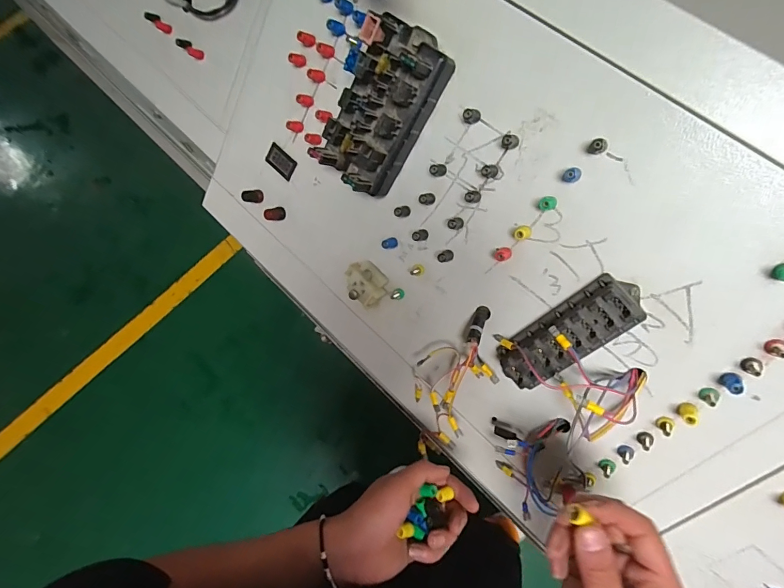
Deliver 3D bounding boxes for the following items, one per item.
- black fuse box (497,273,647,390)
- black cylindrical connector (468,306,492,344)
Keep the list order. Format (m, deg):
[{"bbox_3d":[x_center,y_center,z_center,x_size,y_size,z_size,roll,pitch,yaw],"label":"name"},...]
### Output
[{"bbox_3d":[0.164,0.042,0.382,0.144,0.040,0.057,-45,72,29],"label":"black fuse box"},{"bbox_3d":[0.093,0.033,0.430,0.015,0.010,0.043,21,75,9],"label":"black cylindrical connector"}]

